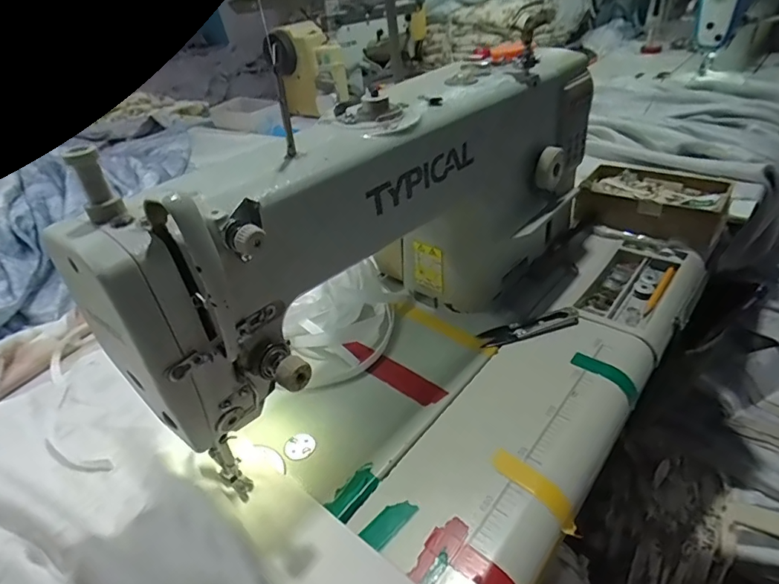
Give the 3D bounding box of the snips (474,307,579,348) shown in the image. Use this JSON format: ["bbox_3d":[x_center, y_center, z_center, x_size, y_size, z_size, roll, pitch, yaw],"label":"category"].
[{"bbox_3d":[0.137,0.035,0.476,0.100,0.008,0.027,-13,35,-8],"label":"snips"}]

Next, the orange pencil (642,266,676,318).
[{"bbox_3d":[0.290,-0.003,0.522,0.009,0.006,0.104,20,43,35],"label":"orange pencil"}]

